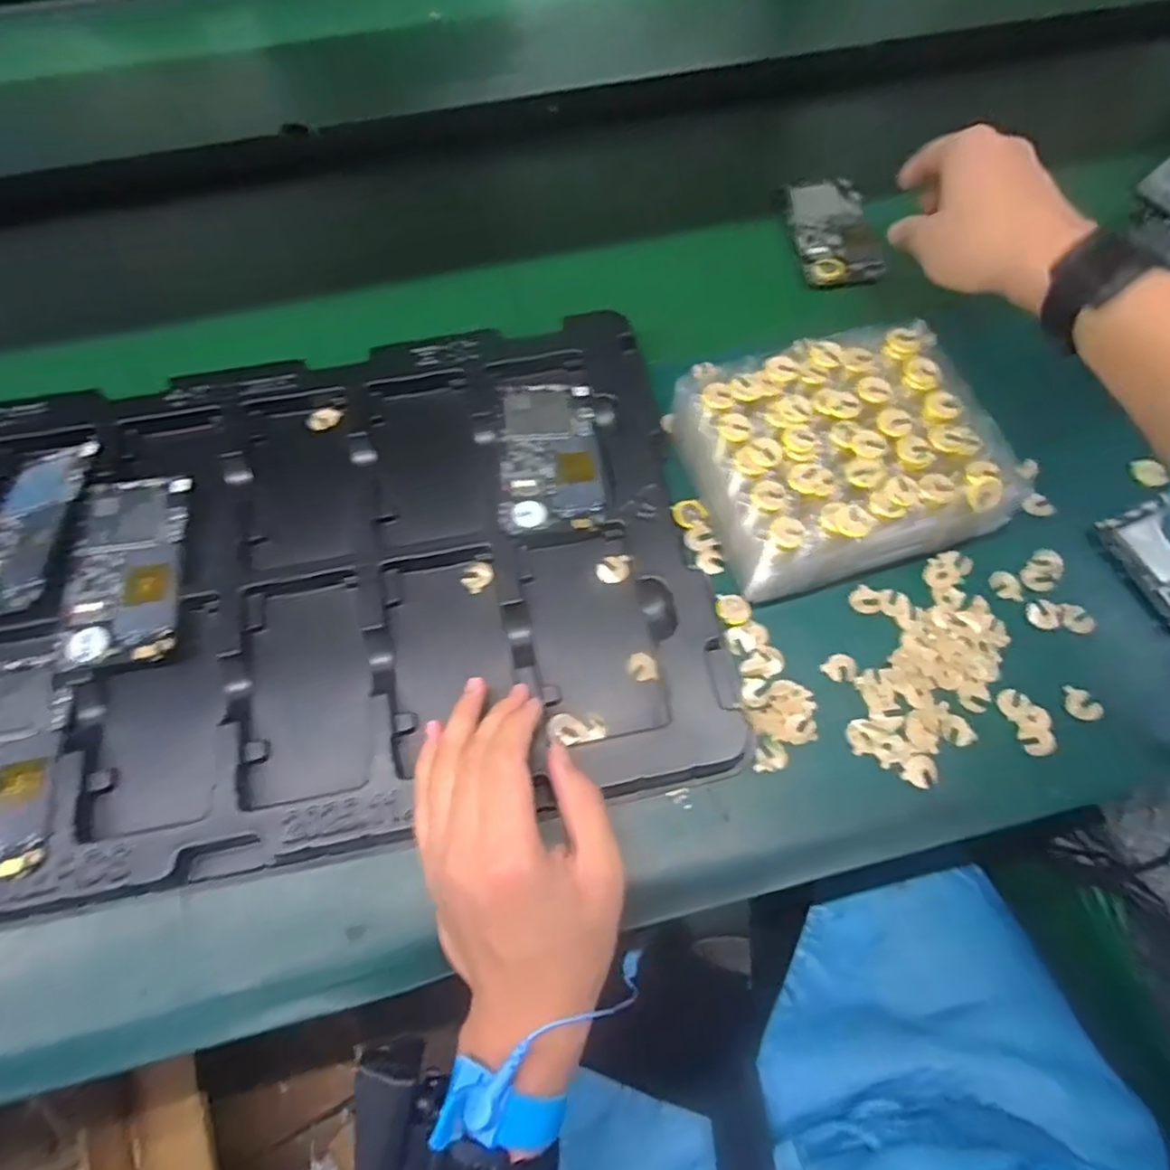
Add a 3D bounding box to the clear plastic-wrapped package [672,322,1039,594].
[{"bbox_3d":[0.160,-0.081,0.431,0.183,0.049,0.153,-15,65,-7],"label":"clear plastic-wrapped package"}]

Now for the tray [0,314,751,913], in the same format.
[{"bbox_3d":[-0.208,-0.003,0.416,0.540,0.027,0.324,-9,65,-4],"label":"tray"}]

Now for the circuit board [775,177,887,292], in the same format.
[{"bbox_3d":[0.206,-0.292,0.559,0.066,0.020,0.116,-11,69,-1],"label":"circuit board"}]

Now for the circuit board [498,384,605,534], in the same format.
[{"bbox_3d":[-0.023,-0.089,0.452,0.064,0.009,0.119,-4,65,-2],"label":"circuit board"}]

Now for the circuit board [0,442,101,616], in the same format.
[{"bbox_3d":[-0.347,-0.035,0.420,0.063,0.014,0.120,-11,61,8],"label":"circuit board"}]

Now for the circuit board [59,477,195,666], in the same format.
[{"bbox_3d":[-0.280,-0.012,0.417,0.063,0.014,0.124,-8,65,-3],"label":"circuit board"}]

